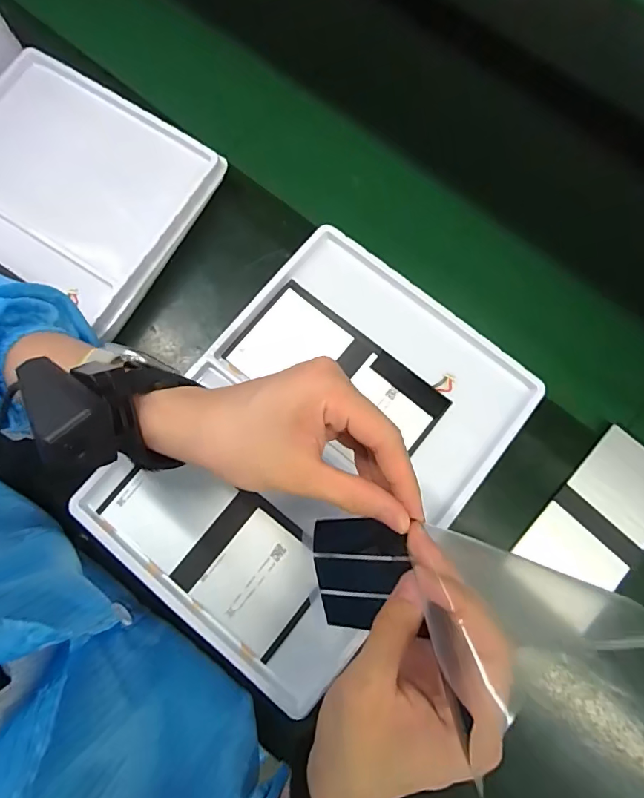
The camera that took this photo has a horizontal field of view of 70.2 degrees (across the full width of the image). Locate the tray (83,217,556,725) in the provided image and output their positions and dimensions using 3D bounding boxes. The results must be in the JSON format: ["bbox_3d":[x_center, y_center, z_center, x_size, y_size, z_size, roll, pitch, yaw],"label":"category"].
[{"bbox_3d":[-0.007,0.042,0.372,0.236,0.020,0.322,39,79,8],"label":"tray"}]

